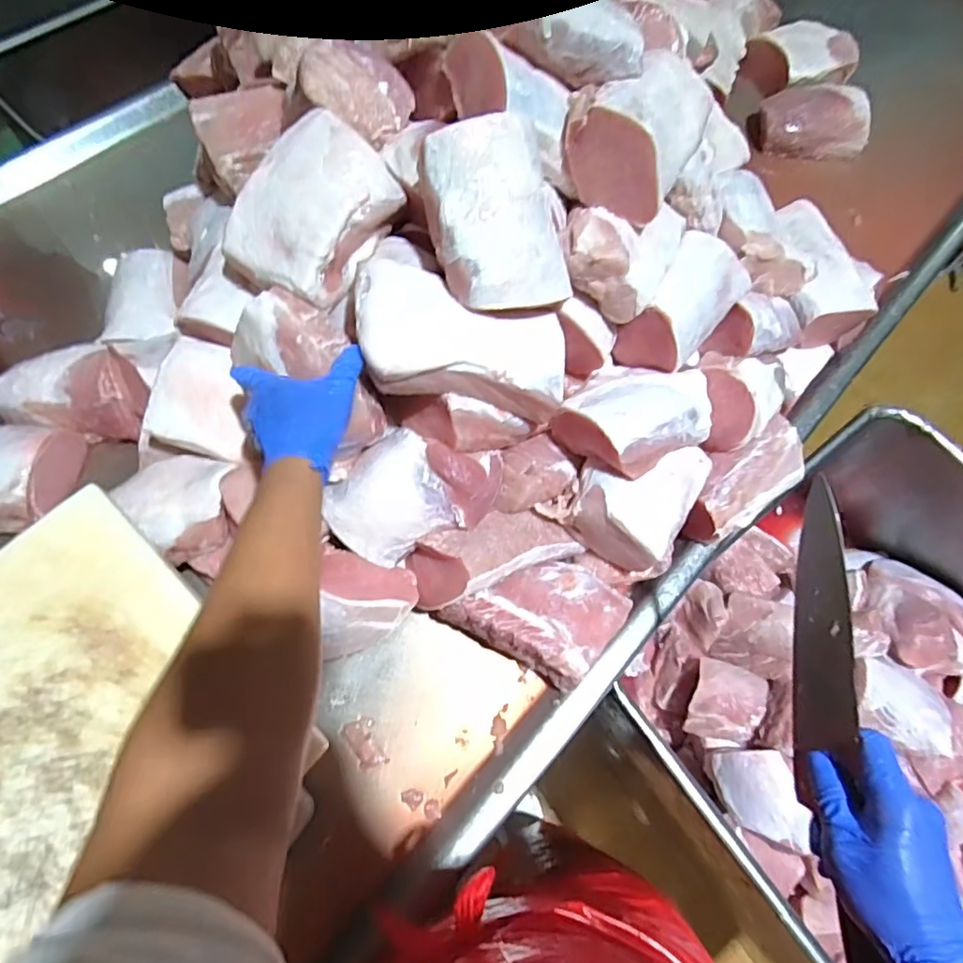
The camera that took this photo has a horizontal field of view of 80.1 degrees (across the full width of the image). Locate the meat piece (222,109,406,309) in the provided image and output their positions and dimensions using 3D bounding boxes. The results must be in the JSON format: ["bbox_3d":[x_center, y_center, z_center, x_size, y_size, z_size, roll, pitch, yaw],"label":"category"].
[{"bbox_3d":[-0.166,-0.252,0.553,0.132,0.054,0.178,37,94,2],"label":"meat piece"}]

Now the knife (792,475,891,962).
[{"bbox_3d":[0.252,0.187,0.415,0.026,0.044,0.362,-3,86,-4],"label":"knife"}]

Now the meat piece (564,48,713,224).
[{"bbox_3d":[0.152,-0.350,0.554,0.113,0.071,0.173,27,67,10],"label":"meat piece"}]

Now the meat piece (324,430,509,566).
[{"bbox_3d":[-0.067,0.007,0.567,0.165,0.075,0.111,-32,94,11],"label":"meat piece"}]

